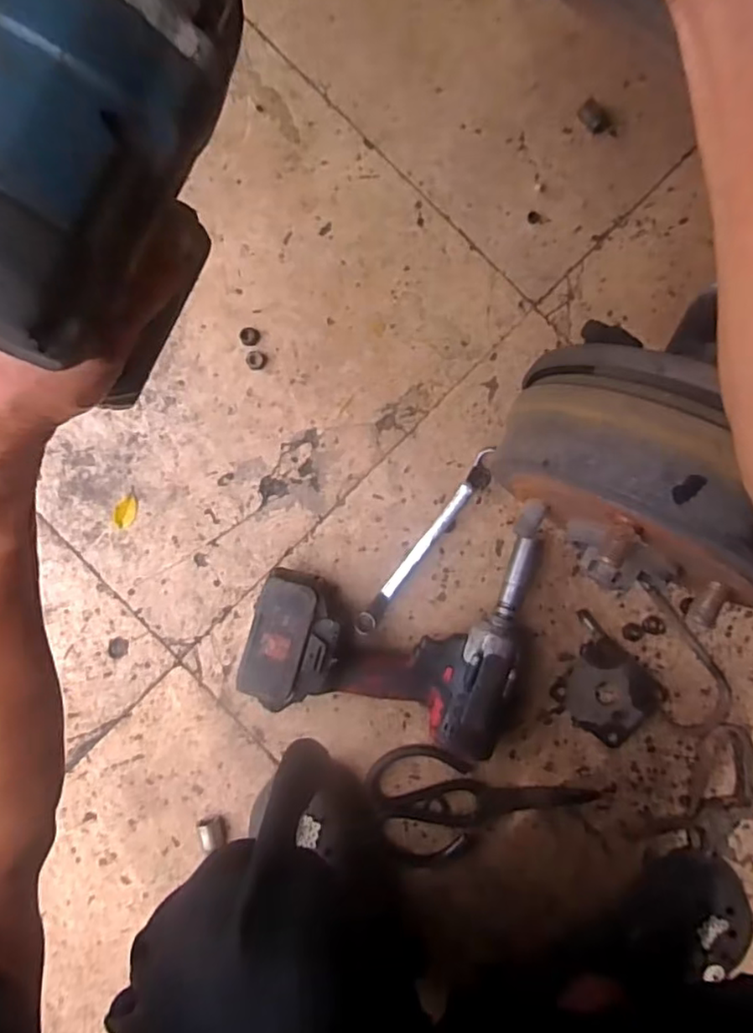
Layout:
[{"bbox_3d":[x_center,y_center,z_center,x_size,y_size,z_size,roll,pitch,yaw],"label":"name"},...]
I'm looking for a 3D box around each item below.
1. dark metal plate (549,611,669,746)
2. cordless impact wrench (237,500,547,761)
[{"bbox_3d":[0.219,0.163,0.610,0.110,0.008,0.083,43,91,3],"label":"dark metal plate"},{"bbox_3d":[0.017,0.092,0.582,0.242,0.079,0.213,13,89,3],"label":"cordless impact wrench"}]

